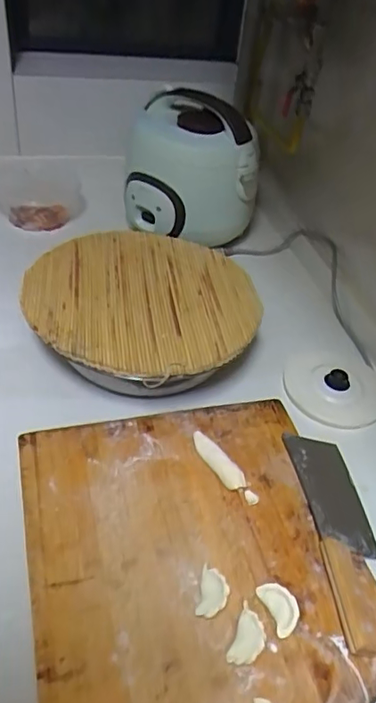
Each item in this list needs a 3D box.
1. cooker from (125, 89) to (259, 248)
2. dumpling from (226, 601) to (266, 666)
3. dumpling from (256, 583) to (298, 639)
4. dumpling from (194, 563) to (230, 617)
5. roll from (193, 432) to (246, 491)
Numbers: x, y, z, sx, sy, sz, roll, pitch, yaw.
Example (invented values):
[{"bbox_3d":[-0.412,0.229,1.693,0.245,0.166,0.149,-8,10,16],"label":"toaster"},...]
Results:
[{"bbox_3d":[0.004,-0.333,1.016,0.241,0.232,0.213,9,41,1],"label":"cooker"},{"bbox_3d":[0.057,0.270,0.509,0.029,0.023,0.047,20,44,13],"label":"dumpling"},{"bbox_3d":[0.092,0.255,0.538,0.031,0.020,0.051,-13,46,-21],"label":"dumpling"},{"bbox_3d":[0.025,0.243,0.541,0.029,0.020,0.047,12,43,4],"label":"dumpling"},{"bbox_3d":[0.033,0.132,0.658,0.024,0.022,0.091,-25,52,-31],"label":"roll"}]

